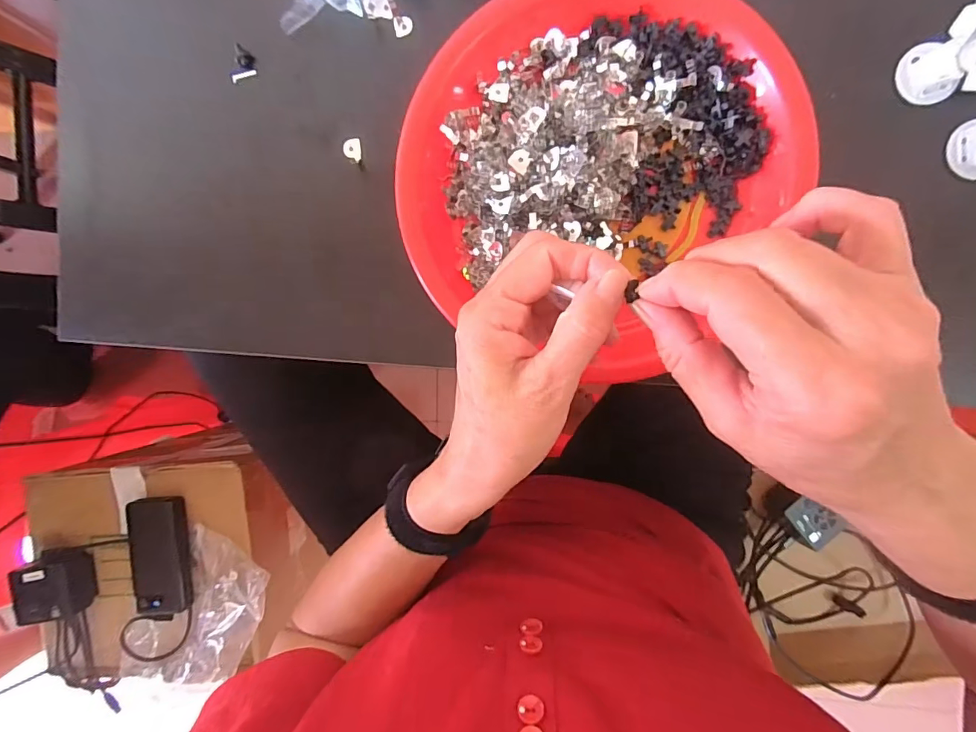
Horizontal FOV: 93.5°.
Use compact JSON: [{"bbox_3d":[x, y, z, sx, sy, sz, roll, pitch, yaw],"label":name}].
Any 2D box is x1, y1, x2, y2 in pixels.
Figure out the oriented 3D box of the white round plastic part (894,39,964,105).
[{"bbox_3d":[0.248,-0.165,0.258,0.024,0.012,0.032,-18,92,7],"label":"white round plastic part"}]

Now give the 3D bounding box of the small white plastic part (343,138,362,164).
[{"bbox_3d":[-0.091,-0.144,0.307,0.011,0.004,0.016,-8,103,-15],"label":"small white plastic part"}]

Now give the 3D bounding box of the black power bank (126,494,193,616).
[{"bbox_3d":[-0.438,0.253,0.615,0.070,0.028,0.154,-5,94,7],"label":"black power bank"}]

